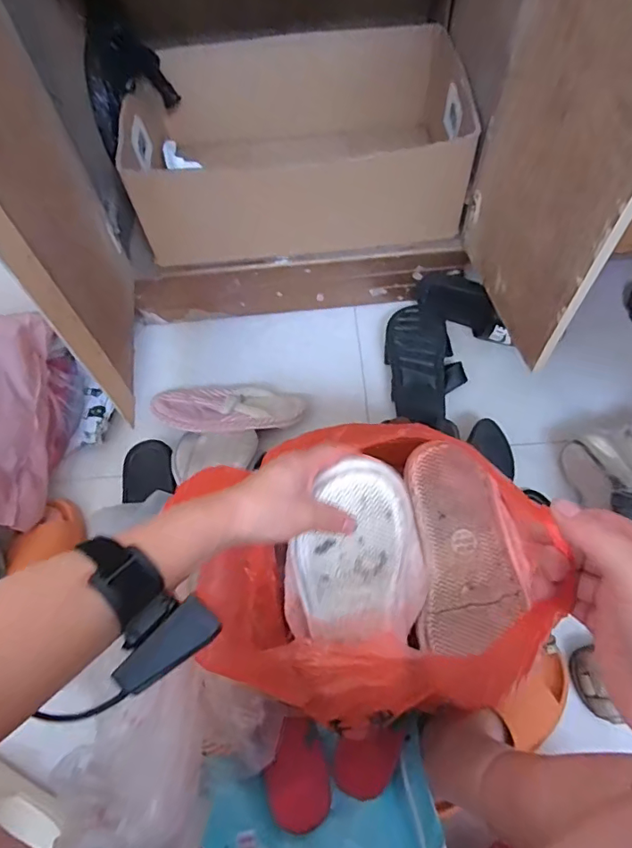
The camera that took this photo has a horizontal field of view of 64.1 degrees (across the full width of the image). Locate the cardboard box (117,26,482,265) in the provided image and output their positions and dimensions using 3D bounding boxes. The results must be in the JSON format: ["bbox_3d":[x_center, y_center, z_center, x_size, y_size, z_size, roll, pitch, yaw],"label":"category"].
[{"bbox_3d":[-0.033,-0.457,0.836,0.504,0.172,0.342,-6,63,0],"label":"cardboard box"}]

